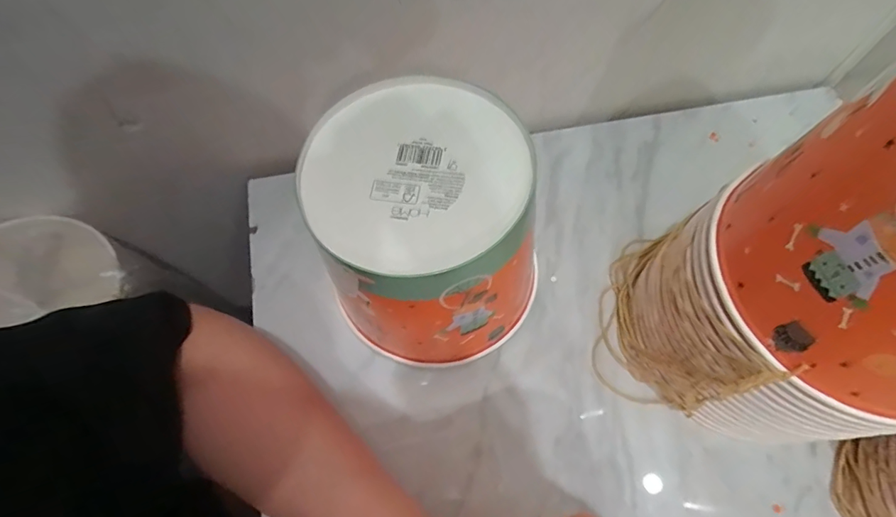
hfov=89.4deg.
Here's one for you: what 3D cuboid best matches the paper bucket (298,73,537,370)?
[{"bbox_3d":[-0.017,-0.014,0.303,0.126,0.143,0.142,-27,68,-14],"label":"paper bucket"}]

